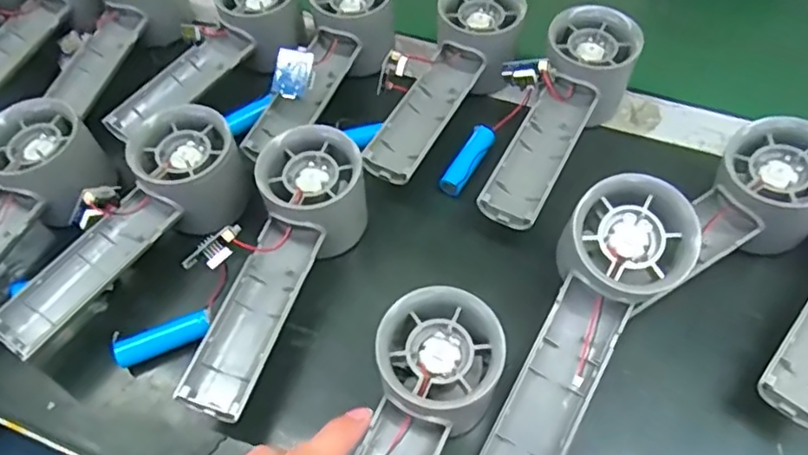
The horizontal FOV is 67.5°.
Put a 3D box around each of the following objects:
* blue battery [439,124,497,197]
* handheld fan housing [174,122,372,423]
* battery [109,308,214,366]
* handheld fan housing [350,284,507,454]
[{"bbox_3d":[0.041,-0.042,0.385,0.016,0.012,0.051,27,61,18],"label":"blue battery"},{"bbox_3d":[-0.071,0.022,0.323,0.054,0.060,0.151,21,60,15],"label":"handheld fan housing"},{"bbox_3d":[-0.128,0.060,0.324,0.050,0.016,0.012,-19,58,-11],"label":"battery"},{"bbox_3d":[-0.004,0.103,0.273,0.054,0.040,0.152,24,76,16],"label":"handheld fan housing"}]

